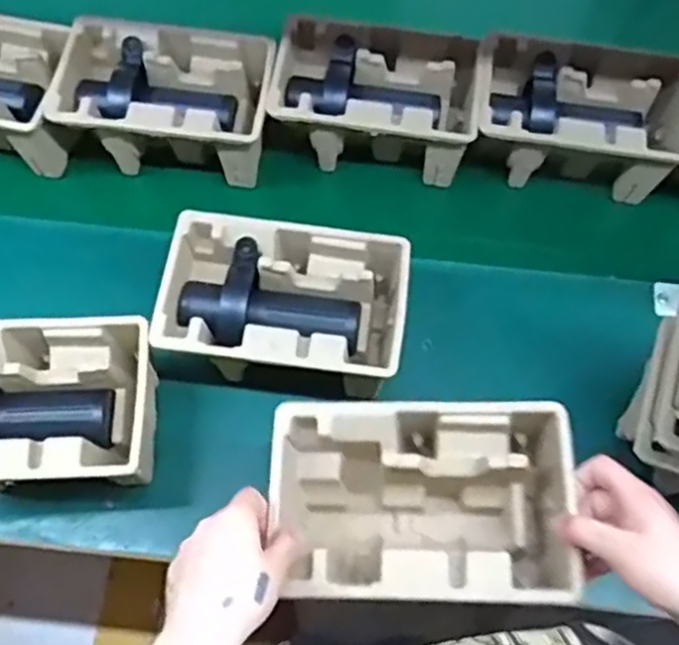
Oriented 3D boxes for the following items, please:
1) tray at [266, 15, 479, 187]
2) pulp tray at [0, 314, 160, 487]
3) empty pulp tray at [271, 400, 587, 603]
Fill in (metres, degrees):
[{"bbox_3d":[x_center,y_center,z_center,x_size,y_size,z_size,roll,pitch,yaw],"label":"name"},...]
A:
[{"bbox_3d":[0.039,-0.249,0.800,0.220,0.098,0.133,8,67,1],"label":"tray"},{"bbox_3d":[-0.282,0.081,0.651,0.224,0.095,0.145,-1,67,-3],"label":"pulp tray"},{"bbox_3d":[0.062,0.147,0.570,0.221,0.129,0.142,1,67,-2],"label":"empty pulp tray"}]

